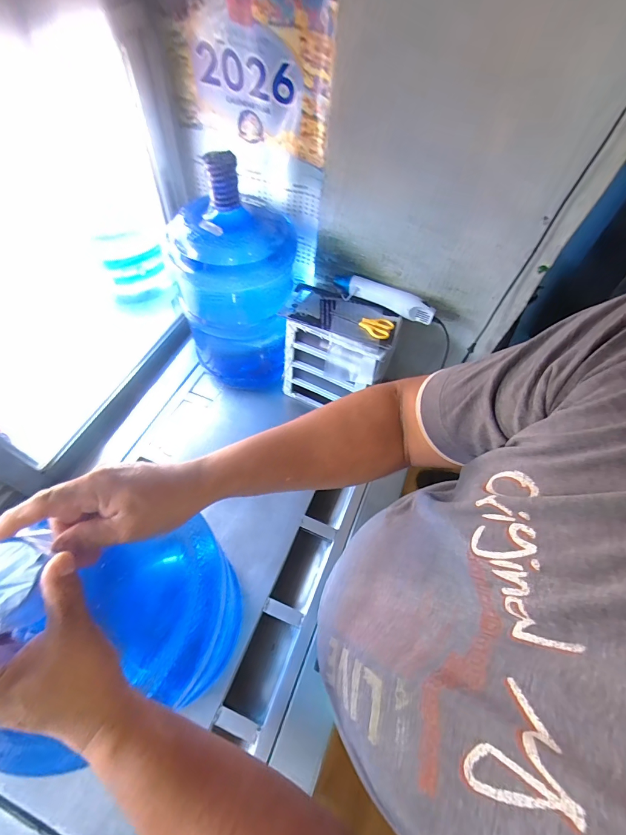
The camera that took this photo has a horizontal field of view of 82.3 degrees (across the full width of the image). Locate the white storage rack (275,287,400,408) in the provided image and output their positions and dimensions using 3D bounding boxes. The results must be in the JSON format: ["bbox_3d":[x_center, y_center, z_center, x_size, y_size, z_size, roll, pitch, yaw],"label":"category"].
[{"bbox_3d":[0.052,-0.152,0.843,0.231,0.234,0.141,22,59,9],"label":"white storage rack"}]

